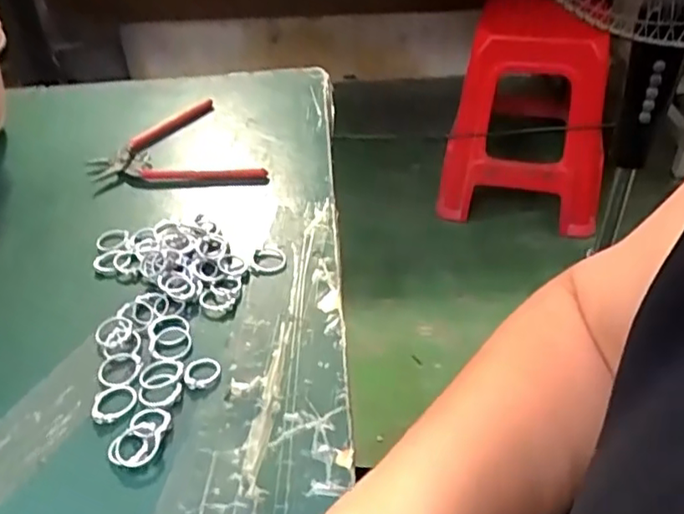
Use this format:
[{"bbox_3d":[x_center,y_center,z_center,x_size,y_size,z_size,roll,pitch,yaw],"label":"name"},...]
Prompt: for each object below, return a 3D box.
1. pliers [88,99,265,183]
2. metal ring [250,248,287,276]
[{"bbox_3d":[-0.148,-0.088,0.541,0.123,0.014,0.138,-21,43,-20],"label":"pliers"},{"bbox_3d":[-0.049,0.002,0.436,0.023,0.007,0.027,-3,40,1],"label":"metal ring"}]

